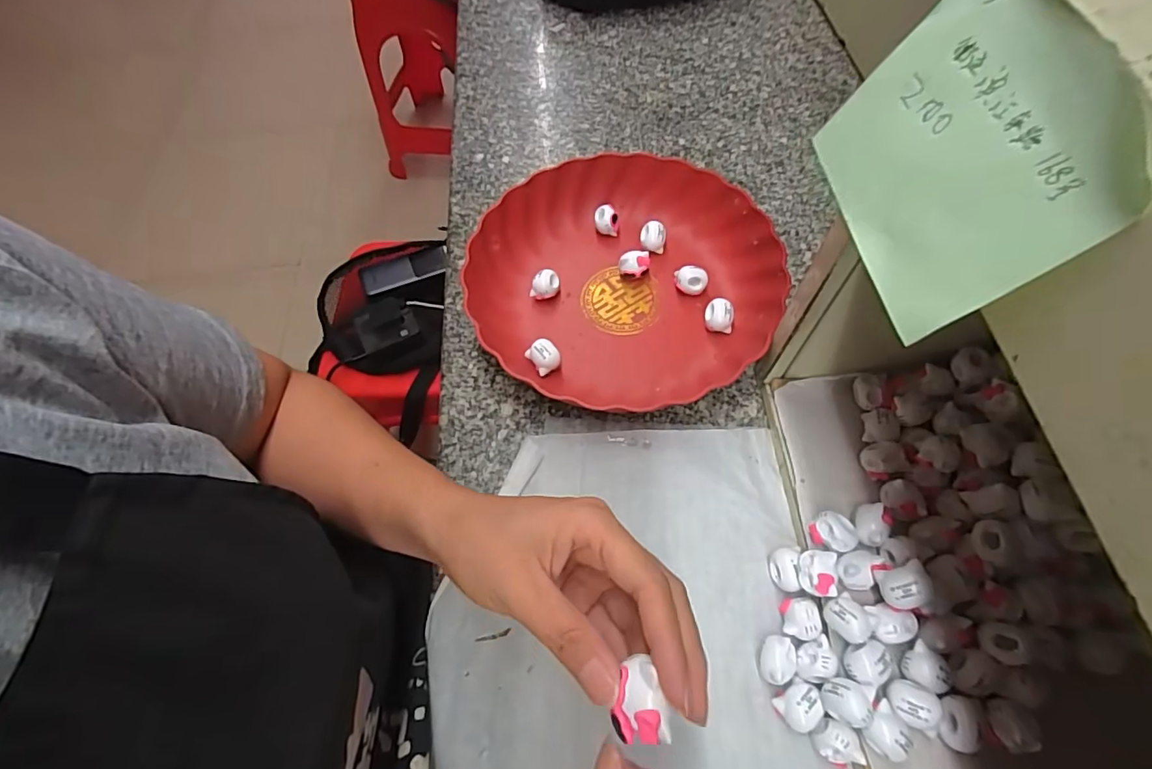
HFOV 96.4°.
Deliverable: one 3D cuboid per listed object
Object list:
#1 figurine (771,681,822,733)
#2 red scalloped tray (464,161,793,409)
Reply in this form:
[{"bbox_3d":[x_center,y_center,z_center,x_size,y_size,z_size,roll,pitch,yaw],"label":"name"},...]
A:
[{"bbox_3d":[0.125,0.181,0.288,0.023,0.021,0.022,-2,62,3],"label":"figurine"},{"bbox_3d":[0.039,-0.089,0.416,0.234,0.047,0.209,11,64,10],"label":"red scalloped tray"}]

